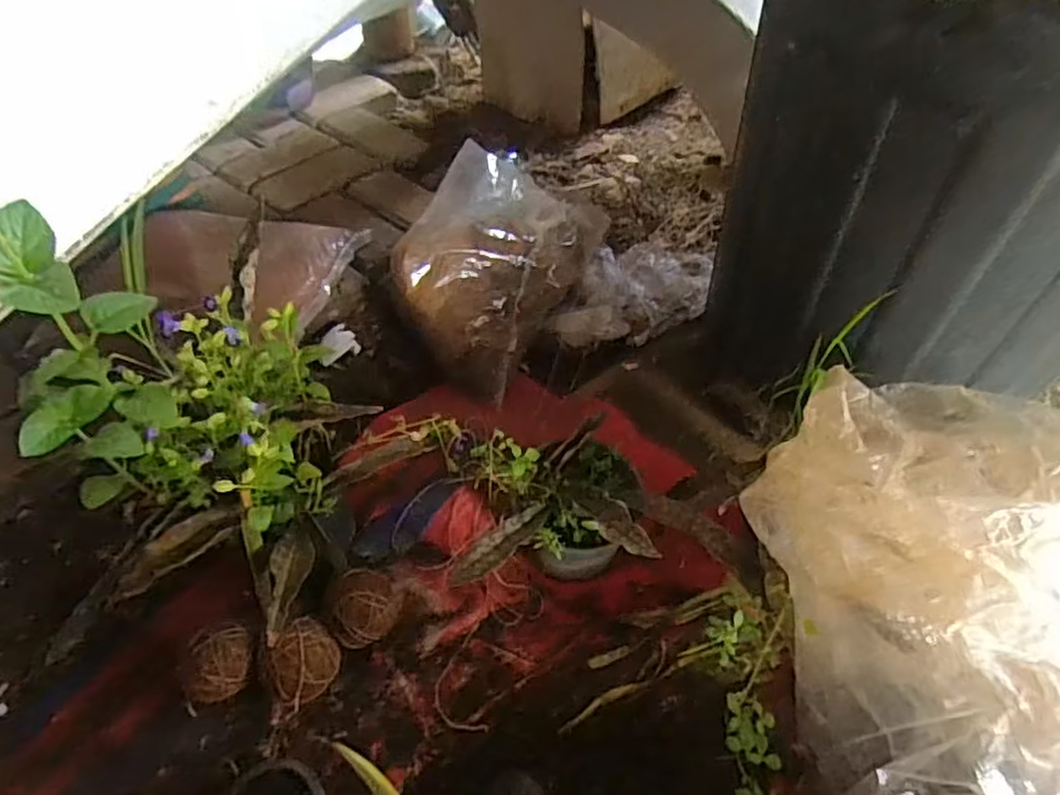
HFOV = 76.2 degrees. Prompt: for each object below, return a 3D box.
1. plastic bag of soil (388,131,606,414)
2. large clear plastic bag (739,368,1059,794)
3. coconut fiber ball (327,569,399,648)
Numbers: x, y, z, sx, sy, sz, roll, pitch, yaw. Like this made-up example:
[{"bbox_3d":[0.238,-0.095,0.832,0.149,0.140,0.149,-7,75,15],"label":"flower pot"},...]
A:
[{"bbox_3d":[-0.043,-0.200,0.889,0.171,0.231,0.296,24,52,21],"label":"plastic bag of soil"},{"bbox_3d":[0.302,0.166,0.555,0.220,0.290,0.322,-4,48,-4],"label":"large clear plastic bag"},{"bbox_3d":[-0.159,0.208,0.660,0.068,0.067,0.063,0,48,0],"label":"coconut fiber ball"}]

